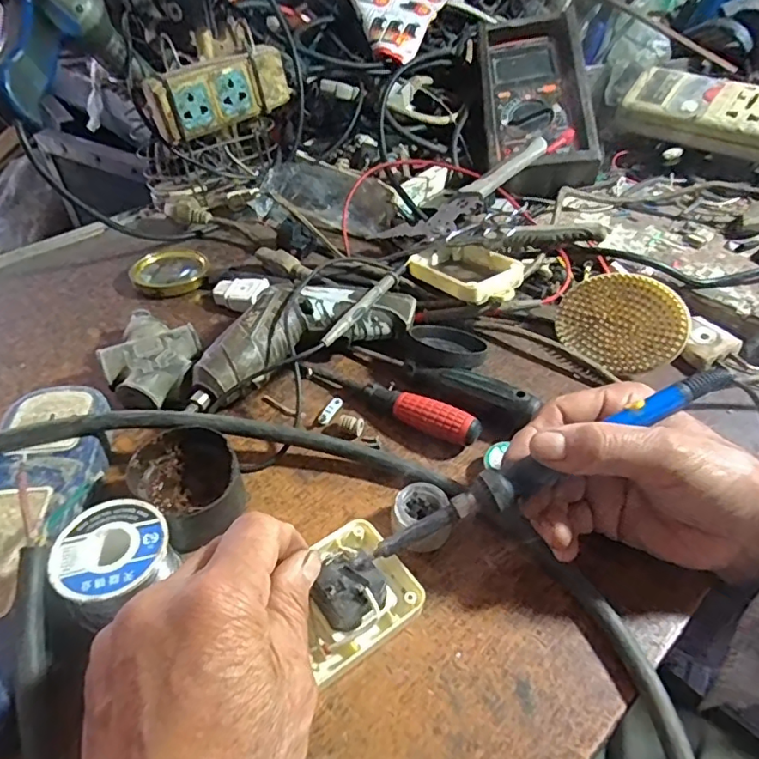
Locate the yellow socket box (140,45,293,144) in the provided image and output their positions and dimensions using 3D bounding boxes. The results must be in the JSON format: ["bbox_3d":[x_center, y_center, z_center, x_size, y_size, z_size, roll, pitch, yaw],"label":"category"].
[{"bbox_3d":[-0.152,-0.277,0.527,0.137,0.056,0.026,-28,50,-23],"label":"yellow socket box"}]

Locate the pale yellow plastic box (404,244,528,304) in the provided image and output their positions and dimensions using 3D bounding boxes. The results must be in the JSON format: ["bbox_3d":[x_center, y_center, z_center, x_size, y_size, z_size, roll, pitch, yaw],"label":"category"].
[{"bbox_3d":[0.076,-0.094,0.468,0.063,0.025,0.096,-28,50,-23],"label":"pale yellow plastic box"}]

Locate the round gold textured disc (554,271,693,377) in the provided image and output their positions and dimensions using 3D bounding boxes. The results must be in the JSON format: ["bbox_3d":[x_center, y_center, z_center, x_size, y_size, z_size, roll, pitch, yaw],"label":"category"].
[{"bbox_3d":[0.185,-0.044,0.418,0.092,0.010,0.072,35,99,31],"label":"round gold textured disc"}]

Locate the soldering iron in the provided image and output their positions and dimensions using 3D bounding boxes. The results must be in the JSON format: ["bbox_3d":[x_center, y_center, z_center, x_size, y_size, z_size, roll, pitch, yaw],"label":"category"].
[{"bbox_3d":[0.087,0.044,0.278,0.215,0.019,0.019,-26,48,-4],"label":"soldering iron"}]

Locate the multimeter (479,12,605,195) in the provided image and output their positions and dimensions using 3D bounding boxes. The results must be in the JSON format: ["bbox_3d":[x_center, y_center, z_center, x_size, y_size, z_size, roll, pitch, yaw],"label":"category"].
[{"bbox_3d":[0.170,-0.316,0.605,0.112,0.049,0.249,-2,70,0],"label":"multimeter"}]

